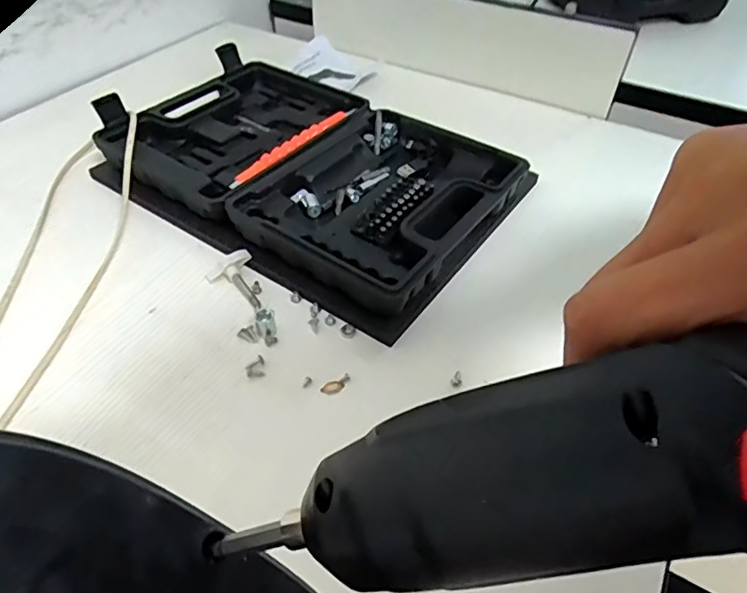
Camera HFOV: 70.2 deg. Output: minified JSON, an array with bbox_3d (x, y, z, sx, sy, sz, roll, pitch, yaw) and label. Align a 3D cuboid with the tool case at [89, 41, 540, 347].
[{"bbox_3d":[-0.065,-0.122,0.487,0.368,0.046,0.247,30,53,26],"label":"tool case"}]

